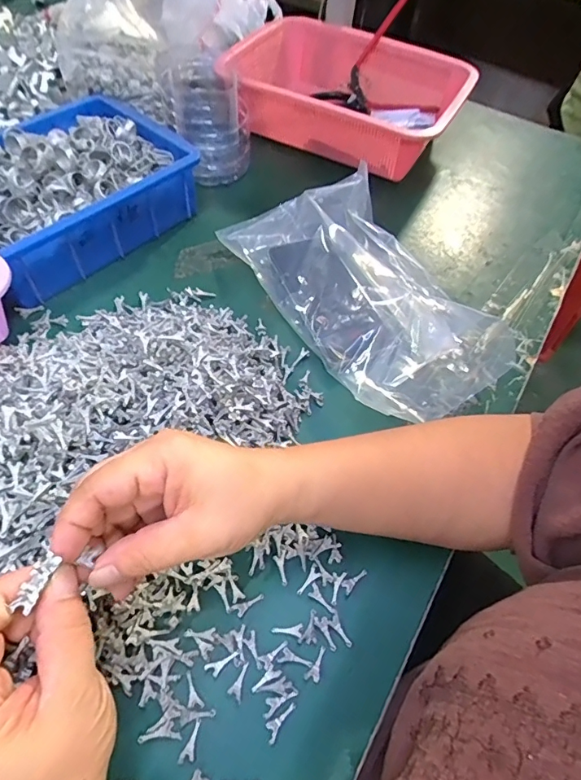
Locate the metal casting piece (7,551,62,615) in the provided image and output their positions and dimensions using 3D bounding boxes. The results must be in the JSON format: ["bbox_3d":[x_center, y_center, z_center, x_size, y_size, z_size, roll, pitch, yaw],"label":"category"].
[{"bbox_3d":[-0.112,0.084,0.203,0.008,0.005,0.024,19,58,11],"label":"metal casting piece"}]

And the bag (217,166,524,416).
[{"bbox_3d":[0.082,-0.112,0.458,0.190,0.054,0.290,-27,60,-20],"label":"bag"}]

